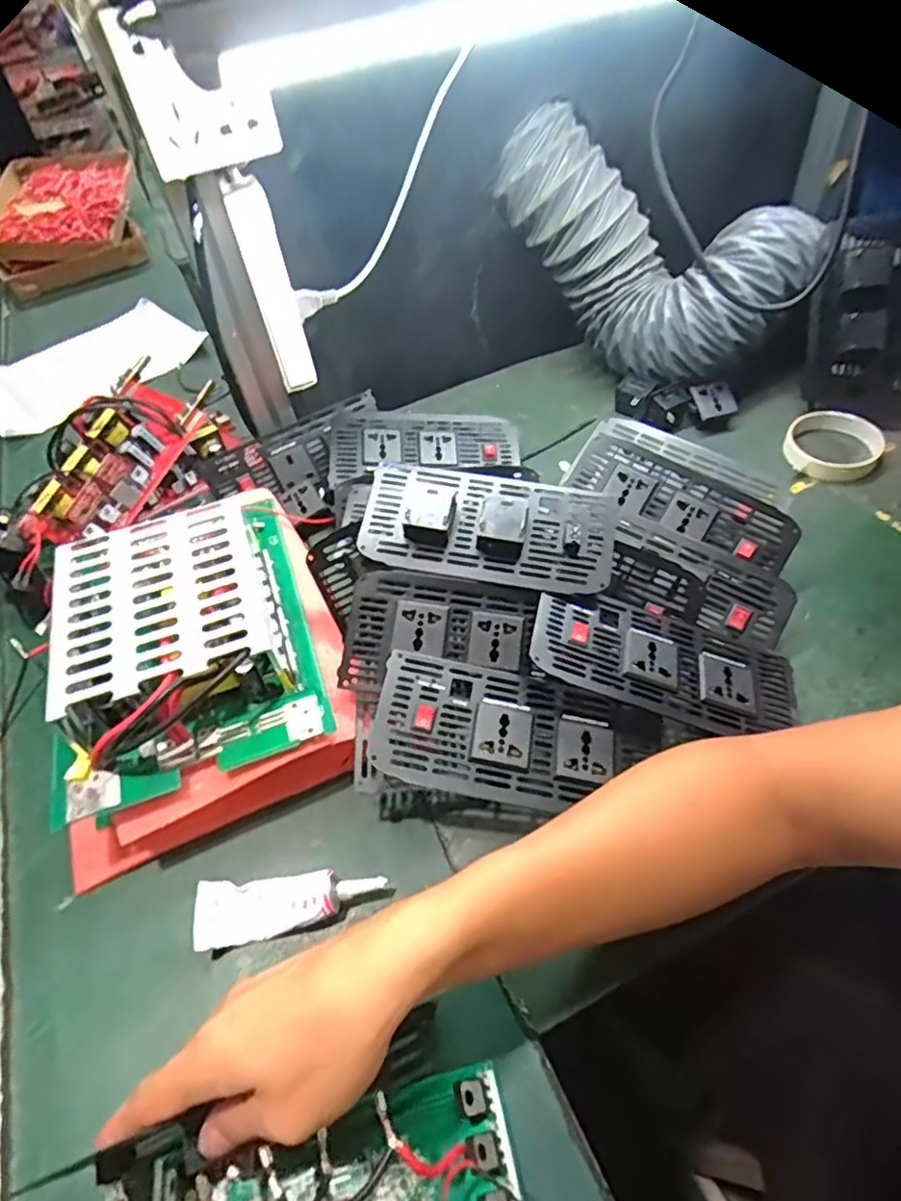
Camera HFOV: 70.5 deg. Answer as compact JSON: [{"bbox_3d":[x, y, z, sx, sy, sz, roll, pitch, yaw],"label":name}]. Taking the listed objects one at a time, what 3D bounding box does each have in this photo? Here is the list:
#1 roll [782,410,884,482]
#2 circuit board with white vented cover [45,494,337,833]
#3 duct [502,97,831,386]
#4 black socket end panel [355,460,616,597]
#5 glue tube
[{"bbox_3d":[0.374,-0.155,0.622,0.084,0.023,0.091,-3,51,4],"label":"roll"},{"bbox_3d":[-0.196,0.016,0.464,0.173,0.059,0.227,-17,51,-7],"label":"circuit board with white vented cover"},{"bbox_3d":[0.204,-0.352,0.641,0.283,0.198,0.112,25,58,24],"label":"duct"},{"bbox_3d":[0.031,-0.063,0.482,0.192,0.026,0.091,11,68,4],"label":"black socket end panel"},{"bbox_3d":[-0.101,0.189,0.405,0.114,0.027,0.035,-13,51,-4],"label":"glue tube"}]

